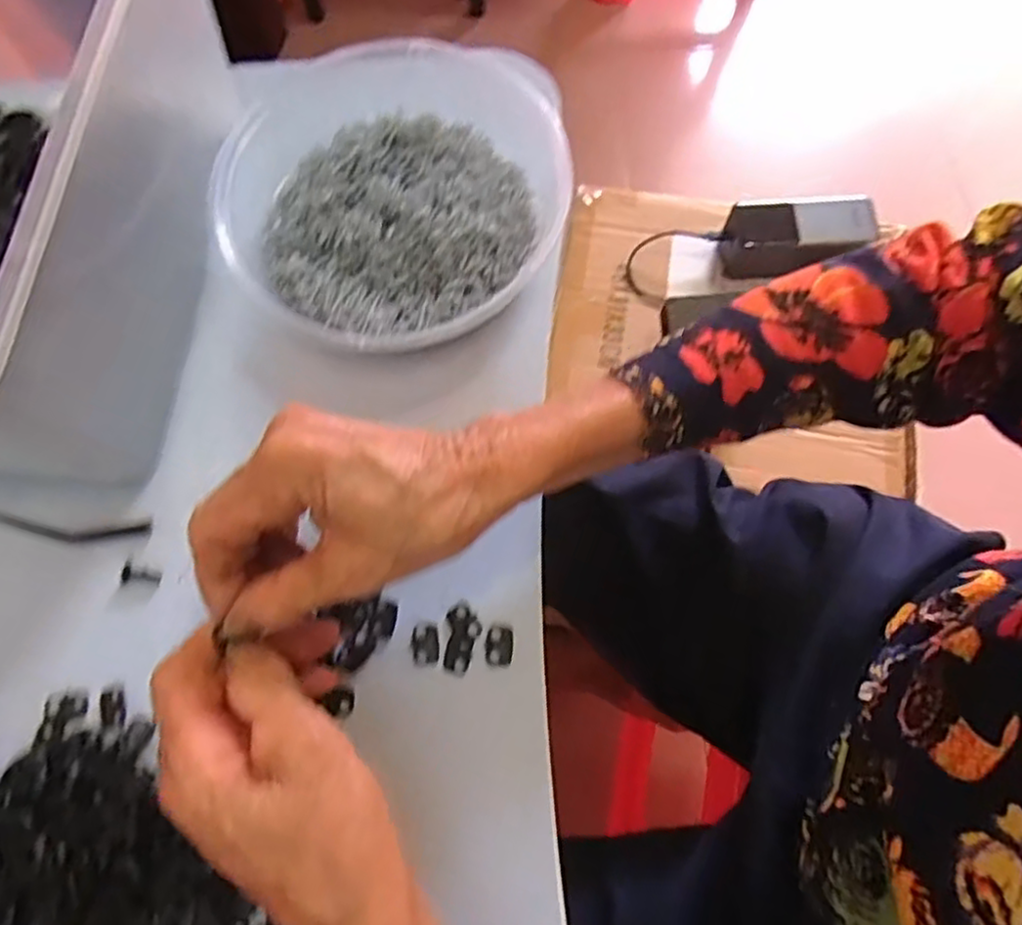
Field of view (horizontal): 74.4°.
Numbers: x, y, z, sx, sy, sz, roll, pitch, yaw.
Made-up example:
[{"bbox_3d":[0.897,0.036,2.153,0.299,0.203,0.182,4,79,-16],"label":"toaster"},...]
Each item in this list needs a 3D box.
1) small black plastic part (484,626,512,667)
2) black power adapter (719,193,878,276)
[{"bbox_3d":[-0.005,0.085,0.314,0.013,0.004,0.018,-1,70,1],"label":"small black plastic part"},{"bbox_3d":[0.267,-0.211,0.633,0.127,0.047,0.060,-1,70,2],"label":"black power adapter"}]

